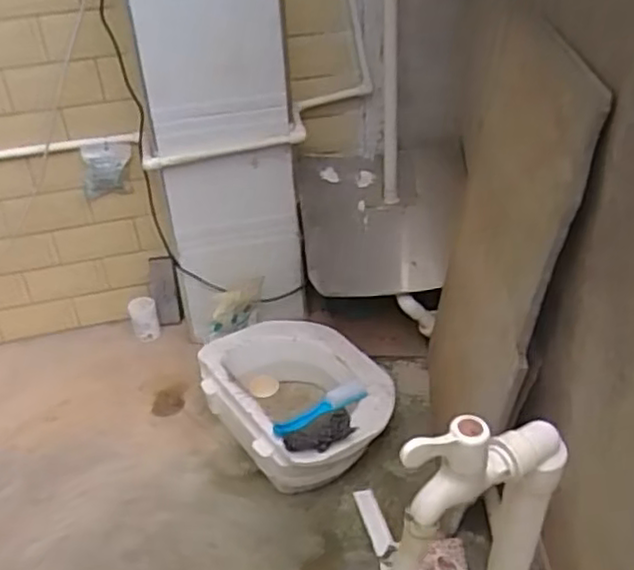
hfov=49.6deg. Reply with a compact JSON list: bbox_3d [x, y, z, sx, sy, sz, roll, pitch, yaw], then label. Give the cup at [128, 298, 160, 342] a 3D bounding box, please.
[{"bbox_3d":[-0.453,0.091,1.804,0.068,0.107,0.066,-2,34,2],"label":"cup"}]

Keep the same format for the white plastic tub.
[{"bbox_3d":[-0.035,0.250,1.552,0.366,0.160,0.449,-23,39,-26],"label":"white plastic tub"}]

